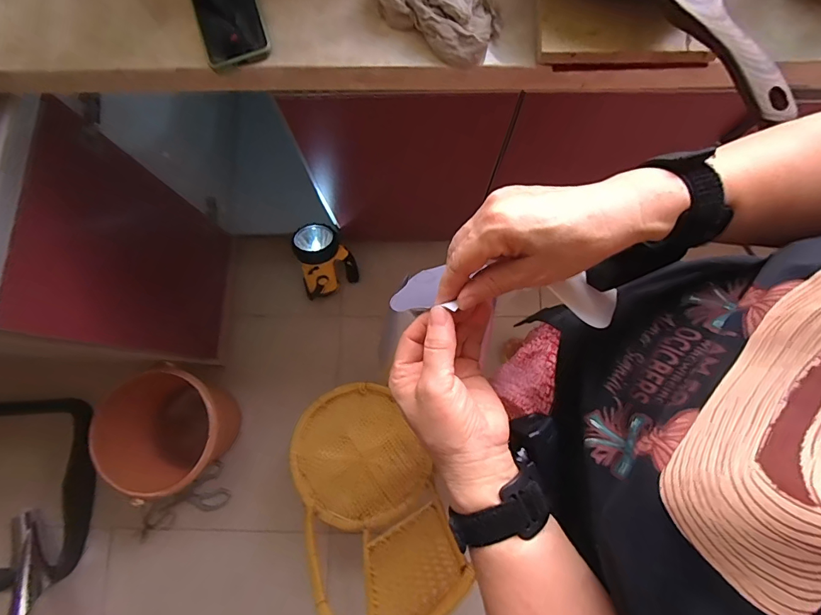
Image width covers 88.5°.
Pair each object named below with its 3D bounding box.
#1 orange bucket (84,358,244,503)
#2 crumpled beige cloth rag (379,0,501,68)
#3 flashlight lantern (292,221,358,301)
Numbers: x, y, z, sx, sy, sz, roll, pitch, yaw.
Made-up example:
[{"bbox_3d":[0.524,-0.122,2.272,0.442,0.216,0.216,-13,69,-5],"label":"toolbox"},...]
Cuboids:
[{"bbox_3d":[-0.598,0.310,1.088,0.267,0.244,0.287,0,79,1],"label":"orange bucket"},{"bbox_3d":[0.032,-0.363,0.497,0.162,0.048,0.094,39,82,8],"label":"crumpled beige cloth rag"},{"bbox_3d":[-0.251,-0.129,1.180,0.164,0.178,0.159,0,79,1],"label":"flashlight lantern"}]

